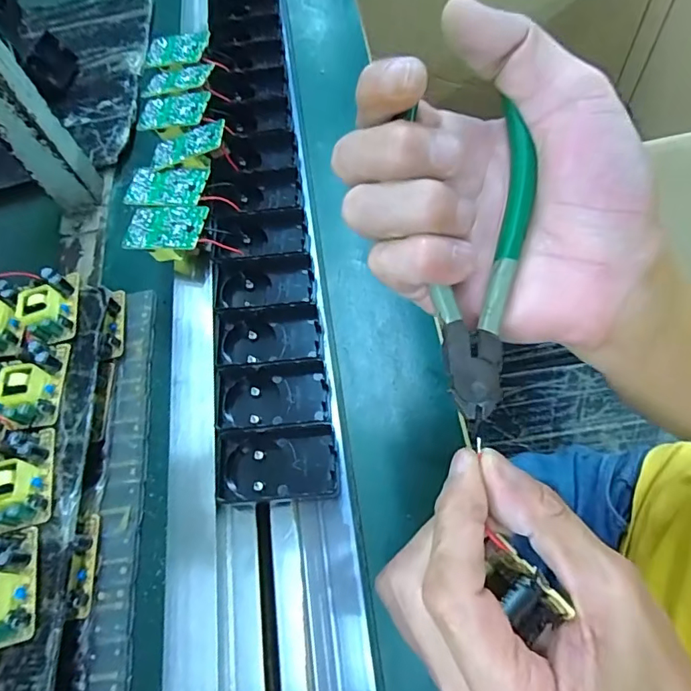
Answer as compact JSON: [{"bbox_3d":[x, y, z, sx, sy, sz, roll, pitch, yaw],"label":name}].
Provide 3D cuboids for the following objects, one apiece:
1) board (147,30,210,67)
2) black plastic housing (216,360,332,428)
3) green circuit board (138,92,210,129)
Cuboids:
[{"bbox_3d":[-0.156,-0.275,0.454,0.065,0.004,0.035,6,77,19],"label":"board"},{"bbox_3d":[-0.047,0.033,0.316,0.073,0.025,0.040,-4,64,6],"label":"black plastic housing"},{"bbox_3d":[-0.147,-0.200,0.416,0.065,0.004,0.036,1,70,18],"label":"green circuit board"}]

